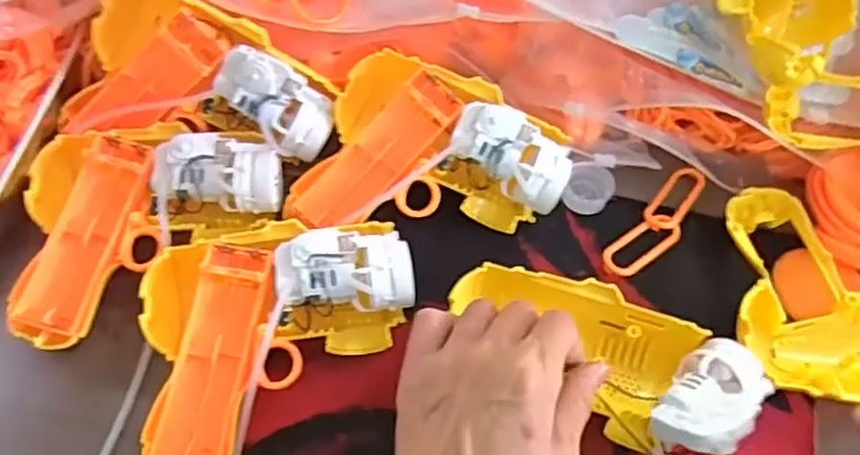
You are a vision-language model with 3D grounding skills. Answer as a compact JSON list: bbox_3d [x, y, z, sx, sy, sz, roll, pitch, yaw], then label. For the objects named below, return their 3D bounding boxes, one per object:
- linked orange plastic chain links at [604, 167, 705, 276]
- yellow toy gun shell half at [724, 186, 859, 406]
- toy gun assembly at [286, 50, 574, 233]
[{"bbox_3d":[0.141,-0.003,0.413,0.027,0.008,0.094,40,68,17],"label":"linked orange plastic chain links"},{"bbox_3d":[0.241,0.037,0.377,0.129,0.037,0.124,2,63,-1],"label":"yellow toy gun shell half"},{"bbox_3d":[0.001,-0.047,0.394,0.158,0.048,0.088,1,63,-2],"label":"toy gun assembly"}]

